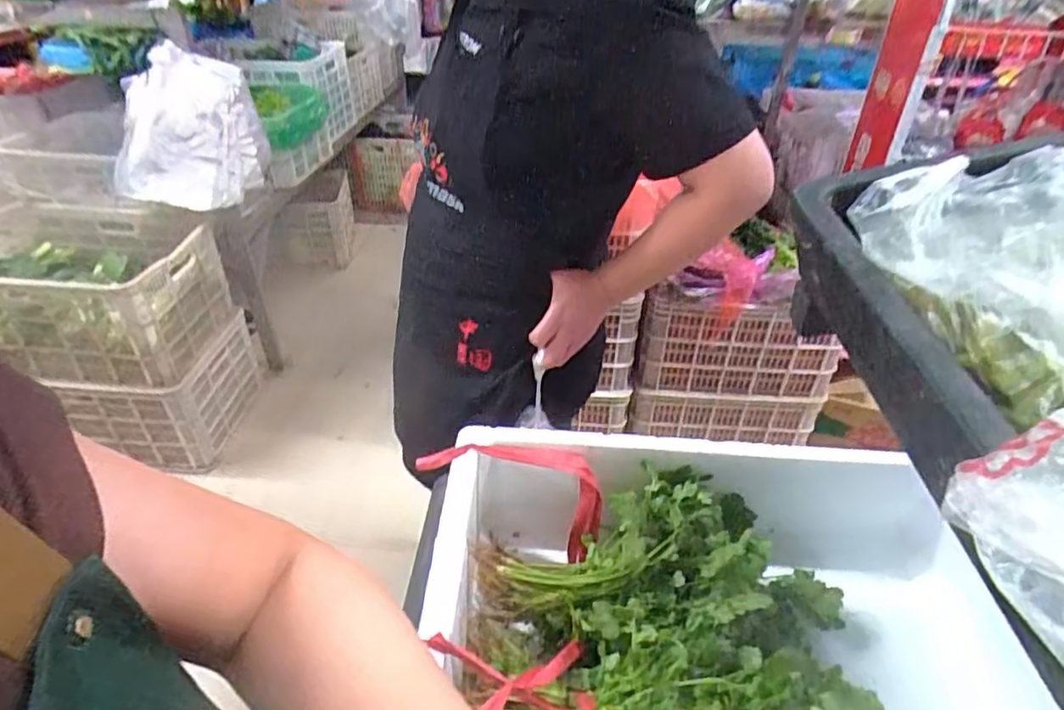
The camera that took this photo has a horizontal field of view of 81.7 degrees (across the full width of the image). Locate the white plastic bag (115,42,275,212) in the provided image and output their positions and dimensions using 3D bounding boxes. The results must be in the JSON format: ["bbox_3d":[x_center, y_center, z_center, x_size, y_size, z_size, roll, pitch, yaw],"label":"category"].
[{"bbox_3d":[-0.904,-0.591,1.597,0.372,0.352,0.259,-15,40,-21],"label":"white plastic bag"}]

